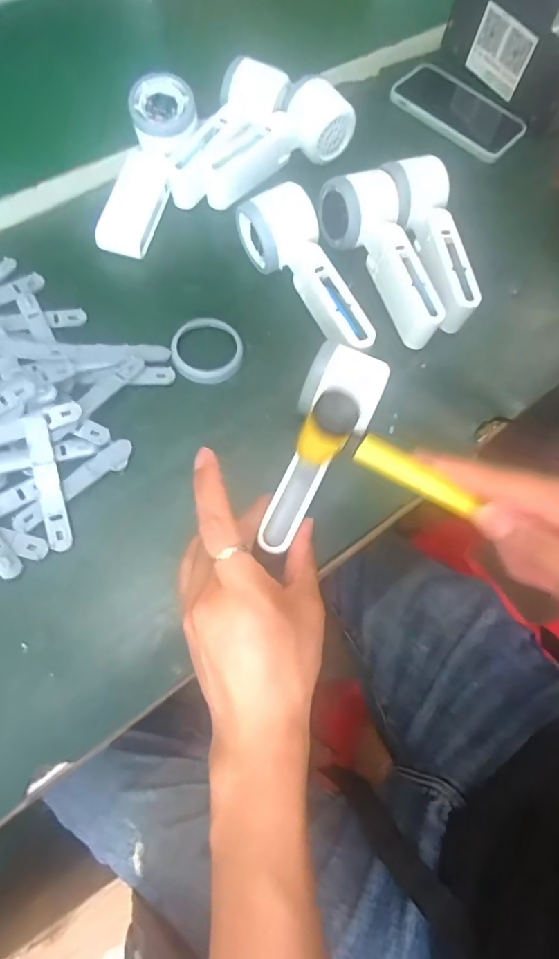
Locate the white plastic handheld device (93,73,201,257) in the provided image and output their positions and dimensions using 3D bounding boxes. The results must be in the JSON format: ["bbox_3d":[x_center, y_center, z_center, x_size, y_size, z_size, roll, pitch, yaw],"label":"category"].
[{"bbox_3d":[-0.121,-0.281,0.458,0.060,0.048,0.167,15,84,3],"label":"white plastic handheld device"}]

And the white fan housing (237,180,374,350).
[{"bbox_3d":[0.030,-0.172,0.416,0.052,0.057,0.164,-32,74,-17],"label":"white fan housing"}]

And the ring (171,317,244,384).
[{"bbox_3d":[-0.059,-0.107,0.409,0.057,0.008,0.060,2,67,-5],"label":"ring"}]

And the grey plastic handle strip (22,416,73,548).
[{"bbox_3d":[-0.160,0.001,0.344,0.015,0.004,0.096,-15,82,-9],"label":"grey plastic handle strip"}]

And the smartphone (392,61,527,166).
[{"bbox_3d":[0.204,-0.414,0.555,0.147,0.015,0.085,42,70,12],"label":"smartphone"}]

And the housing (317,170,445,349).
[{"bbox_3d":[0.098,-0.196,0.435,0.065,0.053,0.163,-28,73,-16],"label":"housing"}]

